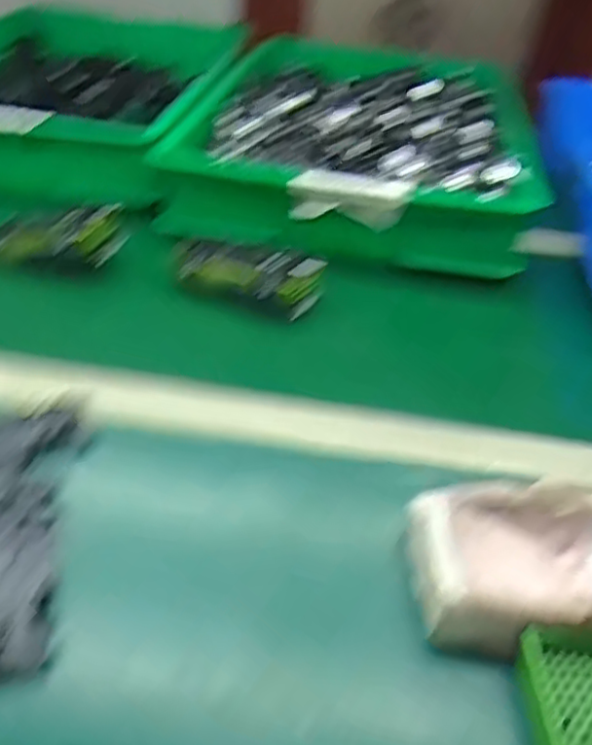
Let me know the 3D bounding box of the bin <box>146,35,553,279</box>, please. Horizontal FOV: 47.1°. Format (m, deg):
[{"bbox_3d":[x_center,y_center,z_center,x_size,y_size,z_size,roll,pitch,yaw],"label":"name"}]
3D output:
[{"bbox_3d":[0.090,-0.305,0.838,0.380,0.073,0.531,10,38,5],"label":"bin"}]

